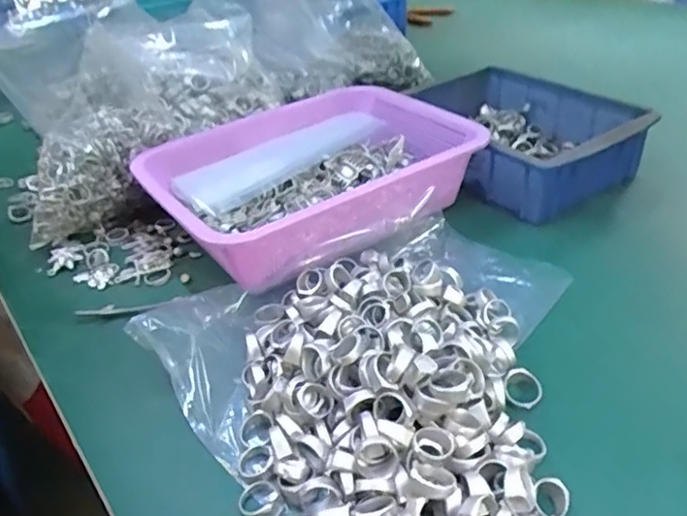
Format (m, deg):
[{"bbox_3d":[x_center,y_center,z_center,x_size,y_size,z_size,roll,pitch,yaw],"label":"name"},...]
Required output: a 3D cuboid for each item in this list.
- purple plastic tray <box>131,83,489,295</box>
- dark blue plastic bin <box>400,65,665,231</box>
[{"bbox_3d":[-0.029,-0.083,0.611,0.292,0.074,0.221,-26,41,-27],"label":"purple plastic tray"},{"bbox_3d":[0.194,-0.136,0.676,0.175,0.077,0.241,-18,38,-18],"label":"dark blue plastic bin"}]

